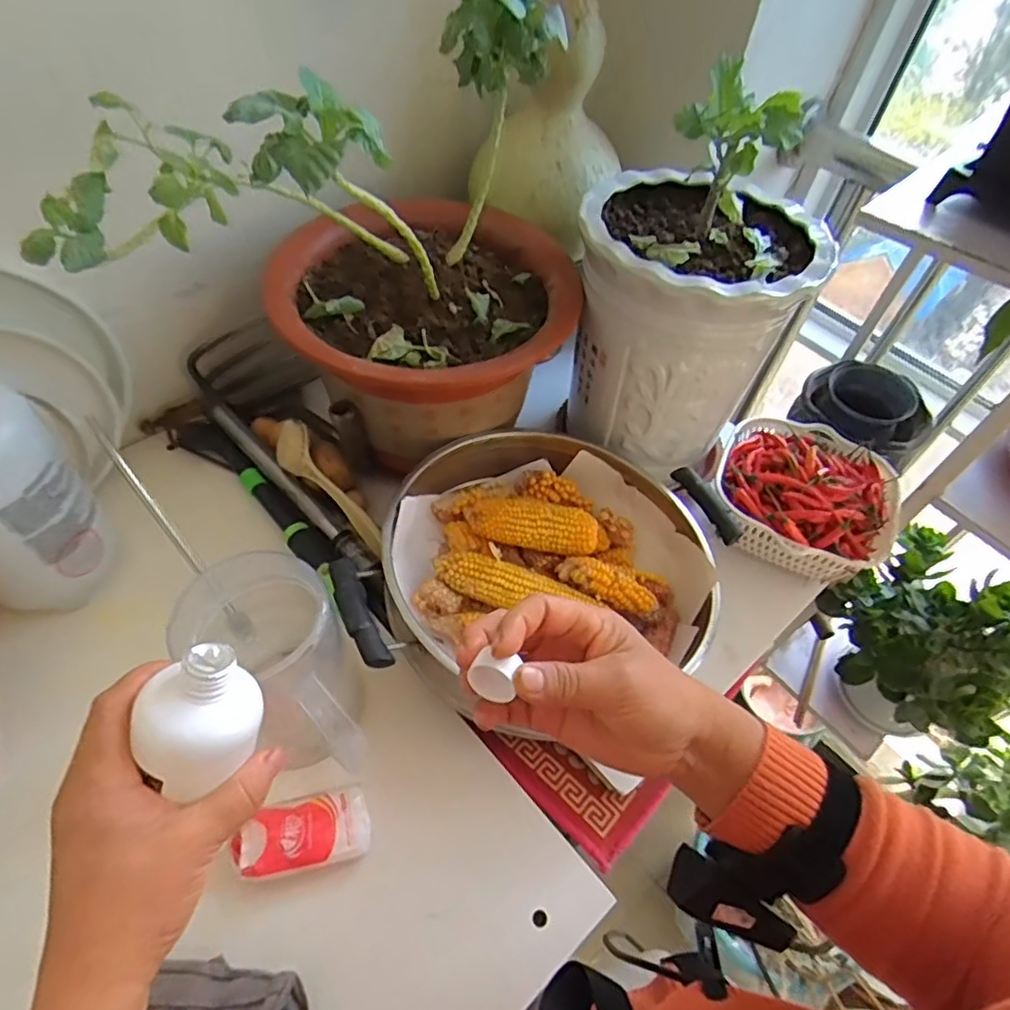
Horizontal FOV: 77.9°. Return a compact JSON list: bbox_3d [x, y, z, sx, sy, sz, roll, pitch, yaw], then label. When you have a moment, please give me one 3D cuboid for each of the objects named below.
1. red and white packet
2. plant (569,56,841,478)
[{"bbox_3d":[-0.160,0.258,0.493,0.101,0.020,0.052,-9,54,-12],"label":"red and white packet"},{"bbox_3d":[0.183,-0.223,0.625,0.210,0.318,0.206,30,56,16],"label":"plant"}]

